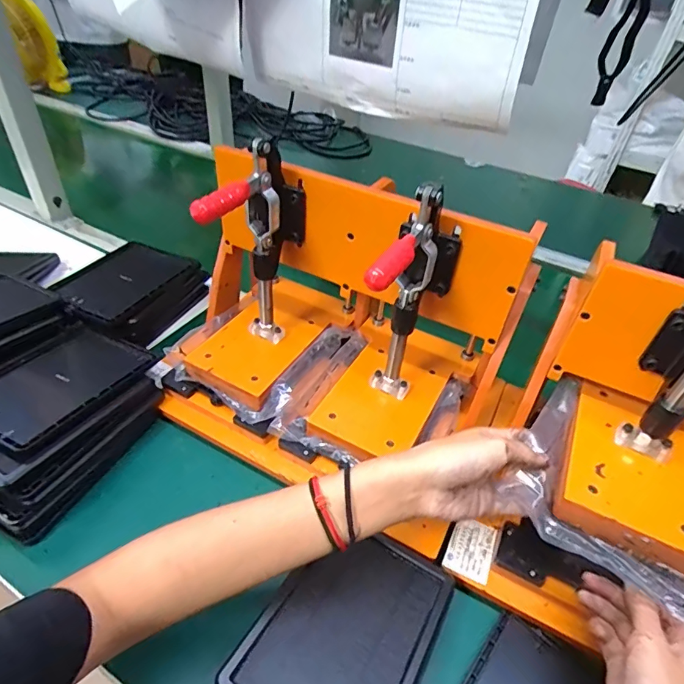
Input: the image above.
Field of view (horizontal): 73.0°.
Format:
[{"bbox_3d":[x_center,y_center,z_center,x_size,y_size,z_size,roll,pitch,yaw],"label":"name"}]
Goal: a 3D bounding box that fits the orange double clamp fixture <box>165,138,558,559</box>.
[{"bbox_3d":[-0.018,-0.027,0.468,0.341,0.243,0.226,23,44,19],"label":"orange double clamp fixture"}]

